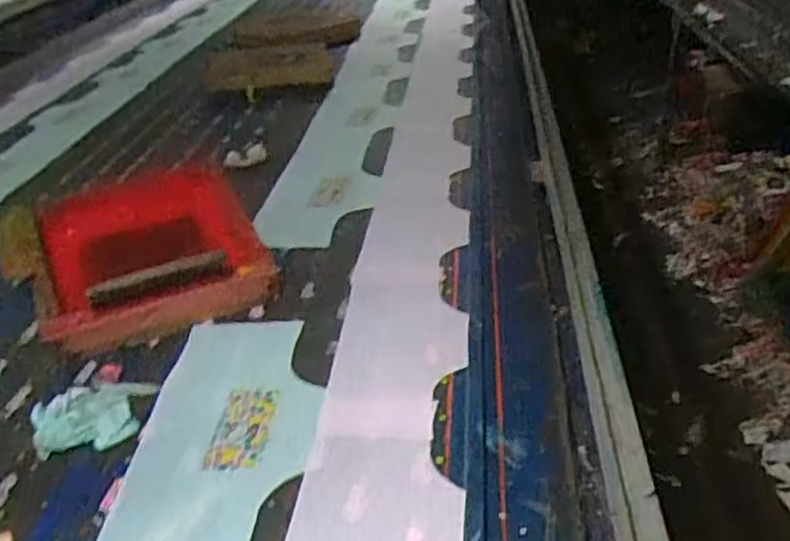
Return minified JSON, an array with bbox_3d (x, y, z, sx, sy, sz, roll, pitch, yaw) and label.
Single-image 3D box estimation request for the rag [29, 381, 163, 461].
[{"bbox_3d":[-0.283,0.134,0.656,0.102,0.025,0.080,-10,32,-8],"label":"rag"}]

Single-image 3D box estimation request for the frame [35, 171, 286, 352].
[{"bbox_3d":[-0.290,-0.021,0.832,0.249,0.089,0.254,-16,33,-16],"label":"frame"}]

